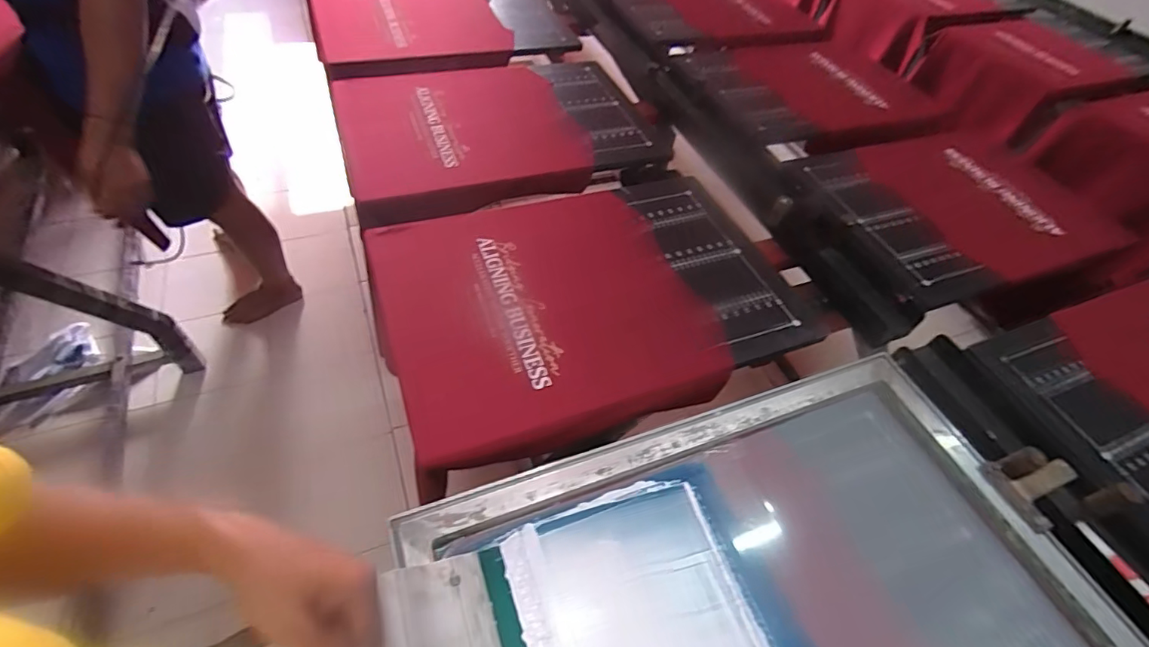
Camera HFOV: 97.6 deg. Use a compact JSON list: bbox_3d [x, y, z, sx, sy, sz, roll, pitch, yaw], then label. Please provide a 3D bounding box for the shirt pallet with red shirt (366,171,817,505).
[{"bbox_3d":[0.018,-0.040,0.765,0.585,0.061,0.407,-16,56,-17],"label":"shirt pallet with red shirt"}]

